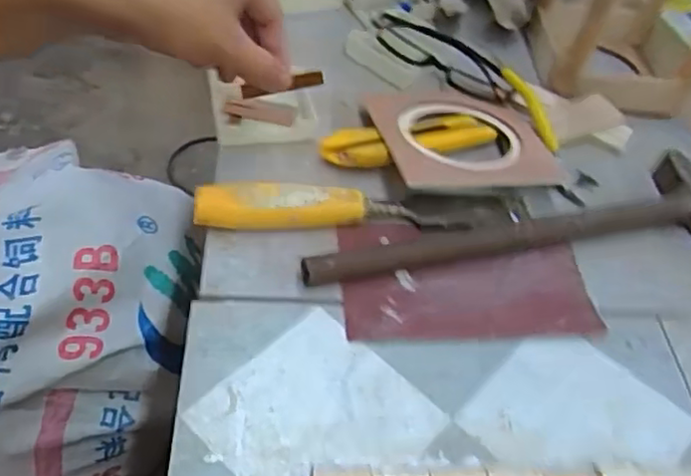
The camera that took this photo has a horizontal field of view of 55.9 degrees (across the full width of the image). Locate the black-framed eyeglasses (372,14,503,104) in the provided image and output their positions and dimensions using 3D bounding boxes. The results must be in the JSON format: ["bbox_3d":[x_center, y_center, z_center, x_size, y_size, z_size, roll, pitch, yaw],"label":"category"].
[{"bbox_3d":[0.087,-0.163,0.576,0.131,0.023,0.040,32,54,19],"label":"black-framed eyeglasses"}]

